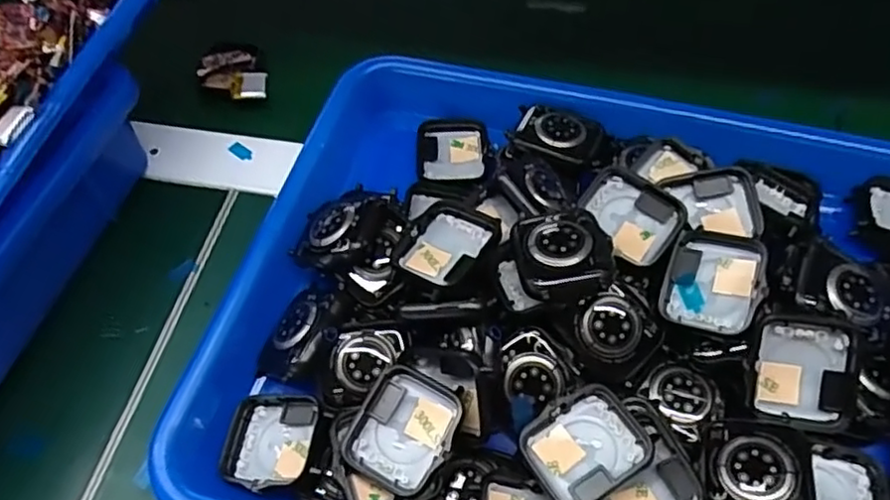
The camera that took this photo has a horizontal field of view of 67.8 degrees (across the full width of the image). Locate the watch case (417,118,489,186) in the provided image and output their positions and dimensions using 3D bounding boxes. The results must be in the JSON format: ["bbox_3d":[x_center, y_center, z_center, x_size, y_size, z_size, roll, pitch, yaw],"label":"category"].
[{"bbox_3d":[0.004,-0.050,0.341,0.035,0.010,0.040,-3,56,1],"label":"watch case"}]

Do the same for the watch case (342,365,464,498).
[{"bbox_3d":[-0.015,0.067,0.247,0.036,0.014,0.041,21,60,16],"label":"watch case"}]

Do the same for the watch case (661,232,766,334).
[{"bbox_3d":[0.109,0.012,0.267,0.036,0.009,0.041,13,73,28],"label":"watch case"}]

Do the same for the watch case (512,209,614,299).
[{"bbox_3d":[0.046,0.000,0.260,0.036,0.010,0.040,-11,56,-4],"label":"watch case"}]

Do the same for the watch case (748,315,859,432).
[{"bbox_3d":[0.134,0.046,0.248,0.035,0.013,0.040,6,97,17],"label":"watch case"}]

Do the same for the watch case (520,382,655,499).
[{"bbox_3d":[0.052,0.073,0.246,0.041,0.011,0.037,-30,60,-16],"label":"watch case"}]

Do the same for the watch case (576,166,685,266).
[{"bbox_3d":[0.080,-0.014,0.287,0.041,0.011,0.034,31,84,16],"label":"watch case"}]

